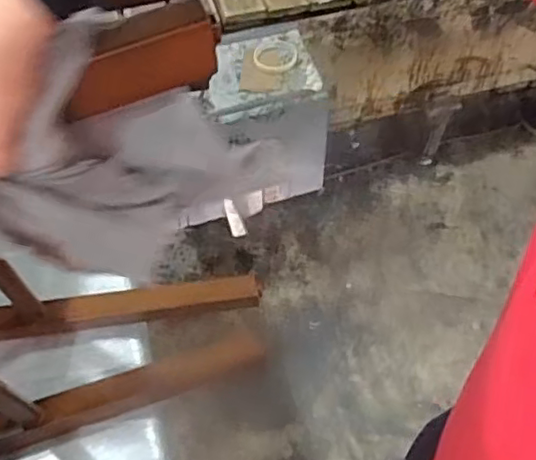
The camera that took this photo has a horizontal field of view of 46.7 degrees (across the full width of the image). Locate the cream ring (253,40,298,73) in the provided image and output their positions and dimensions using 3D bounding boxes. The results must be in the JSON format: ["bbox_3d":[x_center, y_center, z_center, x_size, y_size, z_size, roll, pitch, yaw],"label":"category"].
[{"bbox_3d":[0.016,-0.368,1.304,0.092,0.012,0.102,7,57,5],"label":"cream ring"}]

